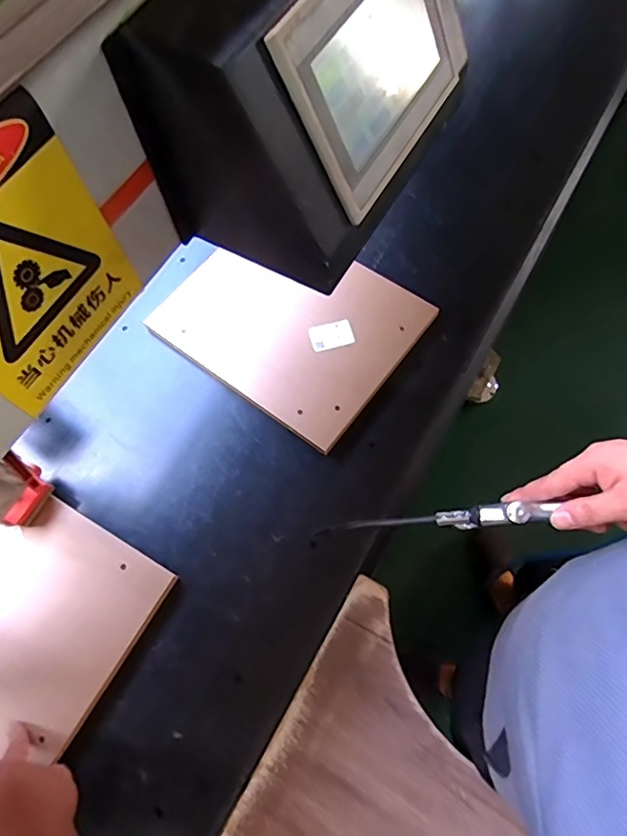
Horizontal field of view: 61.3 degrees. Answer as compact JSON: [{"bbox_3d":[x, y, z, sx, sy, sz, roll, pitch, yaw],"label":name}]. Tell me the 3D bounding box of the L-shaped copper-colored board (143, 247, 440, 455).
[{"bbox_3d":[-0.041,-0.150,0.800,0.357,0.017,0.275,34,75,18],"label":"L-shaped copper-colored board"}]

